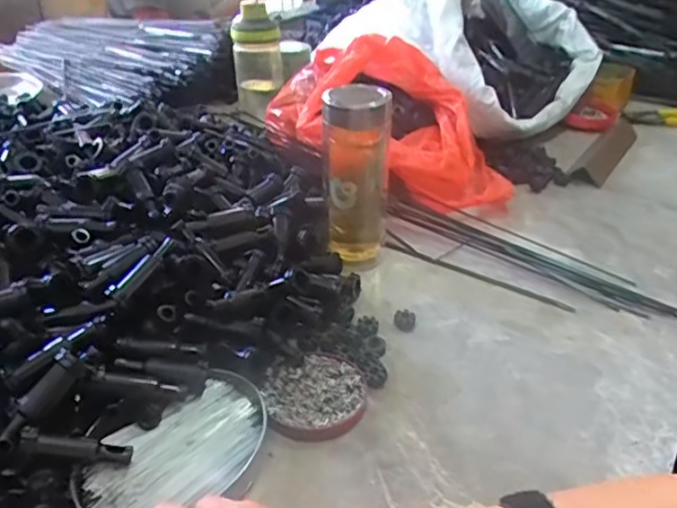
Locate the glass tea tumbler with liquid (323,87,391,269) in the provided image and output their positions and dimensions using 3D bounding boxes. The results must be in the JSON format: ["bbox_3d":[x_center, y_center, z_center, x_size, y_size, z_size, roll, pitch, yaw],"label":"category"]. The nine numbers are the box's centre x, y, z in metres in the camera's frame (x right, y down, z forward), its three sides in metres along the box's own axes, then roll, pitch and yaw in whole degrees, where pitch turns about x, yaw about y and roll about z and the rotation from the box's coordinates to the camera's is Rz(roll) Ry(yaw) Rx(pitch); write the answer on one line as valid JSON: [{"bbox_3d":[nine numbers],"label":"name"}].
[{"bbox_3d":[0.016,-0.072,0.600,0.061,0.181,0.067,1,32,0],"label":"glass tea tumbler with liquid"}]

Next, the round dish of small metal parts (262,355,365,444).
[{"bbox_3d":[-0.019,0.108,0.468,0.076,0.014,0.077,1,32,0],"label":"round dish of small metal parts"}]

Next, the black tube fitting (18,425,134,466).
[{"bbox_3d":[-0.165,0.121,0.381,0.067,0.009,0.012,19,27,-20],"label":"black tube fitting"}]

